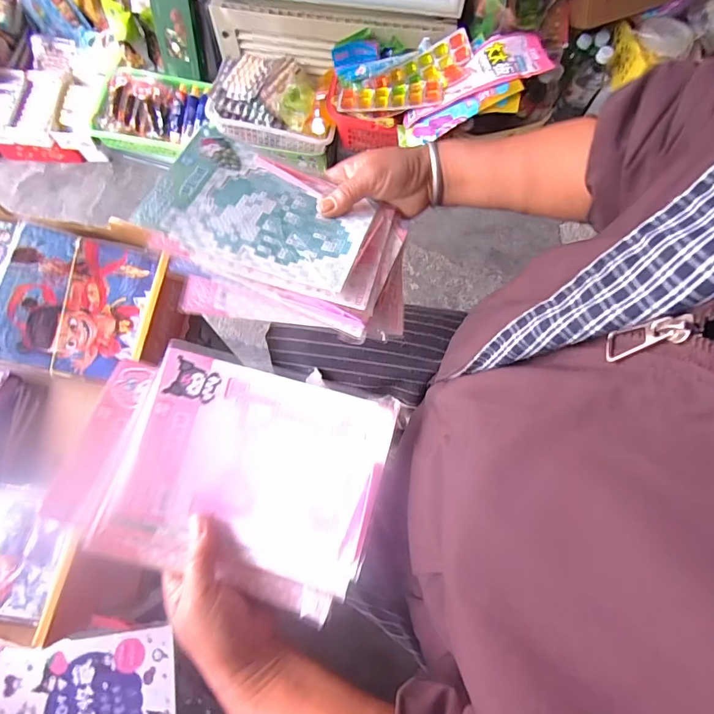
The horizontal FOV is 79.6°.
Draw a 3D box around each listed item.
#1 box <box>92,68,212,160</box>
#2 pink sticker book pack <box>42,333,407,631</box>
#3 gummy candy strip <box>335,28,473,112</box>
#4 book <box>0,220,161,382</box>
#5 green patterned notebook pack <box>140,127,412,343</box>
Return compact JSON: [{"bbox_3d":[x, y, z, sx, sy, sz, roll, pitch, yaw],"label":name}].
[{"bbox_3d":[-0.461,-0.567,0.991,0.276,0.075,0.189,9,73,2],"label":"box"},{"bbox_3d":[-0.097,0.082,0.324,0.224,0.023,0.166,20,86,1],"label":"pink sticker book pack"},{"bbox_3d":[0.101,-0.567,0.892,0.282,0.032,0.144,-19,73,7],"label":"gummy candy strip"},{"bbox_3d":[-0.287,-0.056,0.436,0.130,0.012,0.145,12,75,-17],"label":"book"},{"bbox_3d":[-0.063,-0.108,0.373,0.216,0.046,0.169,9,73,2],"label":"green patterned notebook pack"}]

